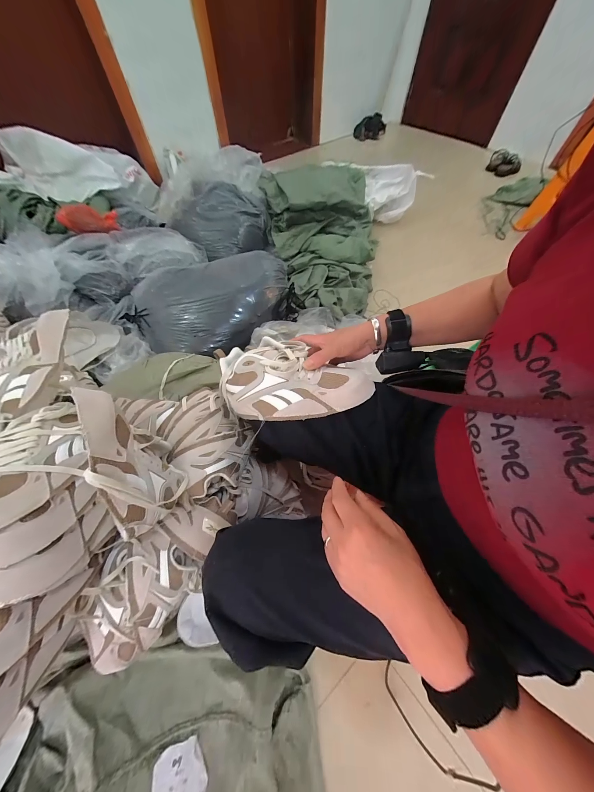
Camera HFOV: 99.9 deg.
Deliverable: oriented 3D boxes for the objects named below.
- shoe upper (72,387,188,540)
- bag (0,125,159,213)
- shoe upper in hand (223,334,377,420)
[{"bbox_3d":[-0.211,0.092,0.333,0.069,0.188,0.151,-11,61,-6],"label":"shoe upper"},{"bbox_3d":[-1.056,-1.070,1.204,0.672,0.228,0.272,-12,59,-25],"label":"bag"},{"bbox_3d":[-0.006,-0.039,0.402,0.231,0.059,0.144,-2,60,-1],"label":"shoe upper in hand"}]

